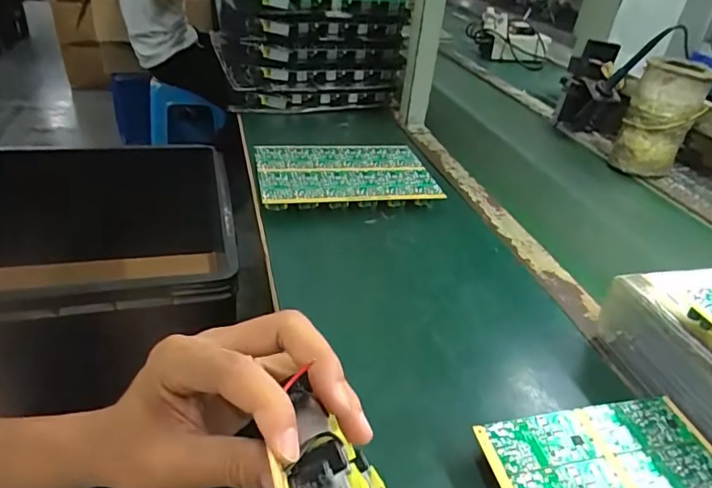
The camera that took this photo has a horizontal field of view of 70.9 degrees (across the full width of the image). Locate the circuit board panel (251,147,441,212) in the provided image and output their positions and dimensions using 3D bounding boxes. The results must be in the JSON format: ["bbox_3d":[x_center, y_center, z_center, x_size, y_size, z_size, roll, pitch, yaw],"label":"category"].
[{"bbox_3d":[-0.015,-0.097,0.706,0.243,0.028,0.176,-3,33,-15],"label":"circuit board panel"}]

